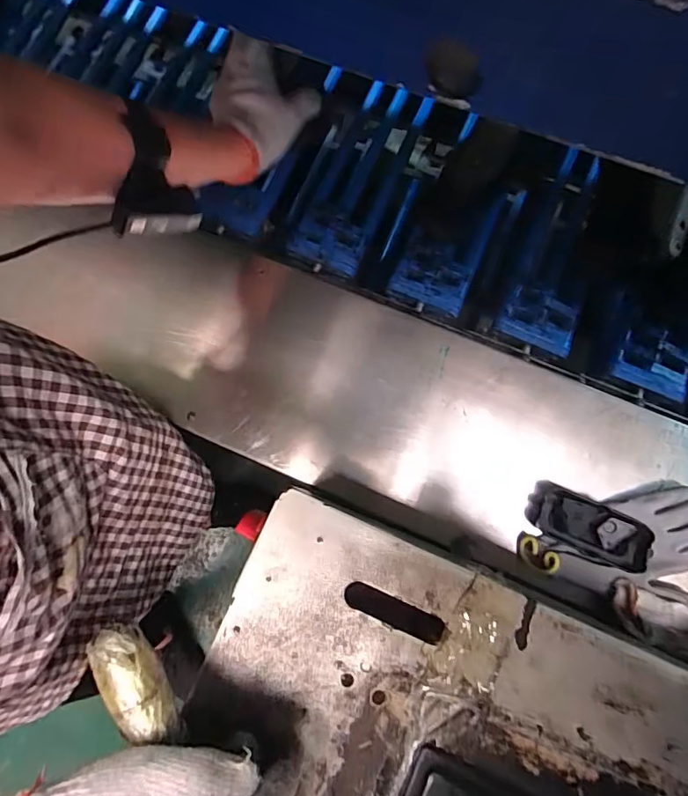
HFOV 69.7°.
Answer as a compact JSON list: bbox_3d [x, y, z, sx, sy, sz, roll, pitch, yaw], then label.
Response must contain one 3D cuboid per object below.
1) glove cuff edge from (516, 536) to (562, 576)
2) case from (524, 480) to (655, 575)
[{"bbox_3d":[0.198,0.162,0.506,0.025,0.025,0.038,-45,80,-5],"label":"glove cuff edge"},{"bbox_3d":[0.253,0.134,0.511,0.117,0.028,0.053,26,82,8],"label":"case"}]

